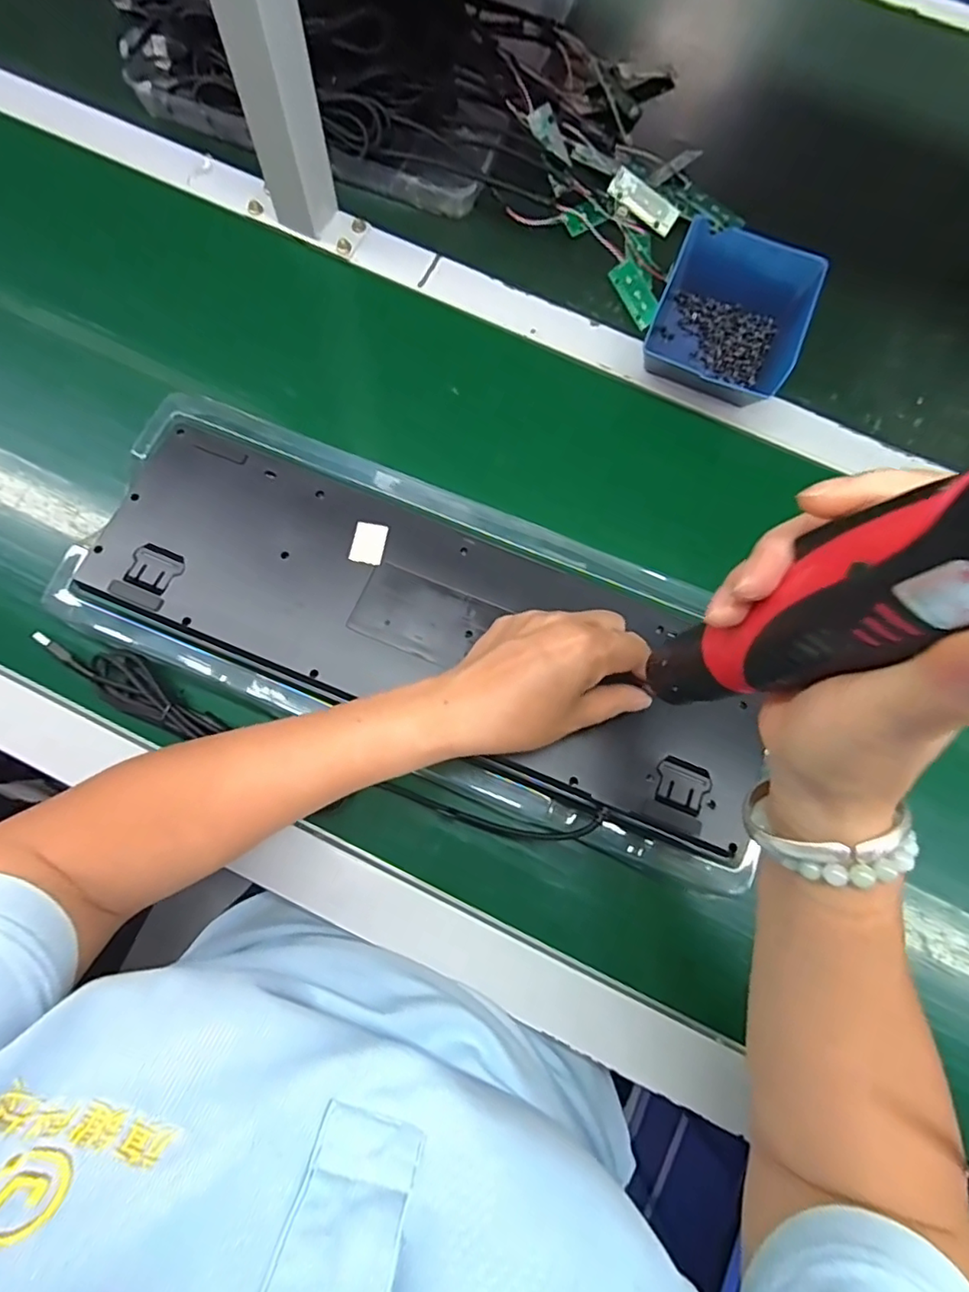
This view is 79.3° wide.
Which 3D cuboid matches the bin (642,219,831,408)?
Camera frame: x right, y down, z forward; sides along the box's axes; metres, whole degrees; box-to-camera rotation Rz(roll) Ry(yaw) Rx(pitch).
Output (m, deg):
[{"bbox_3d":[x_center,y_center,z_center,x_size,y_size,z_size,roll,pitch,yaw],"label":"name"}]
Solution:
[{"bbox_3d":[0.189,-0.248,0.442,0.115,0.052,0.098,24,75,5],"label":"bin"}]

